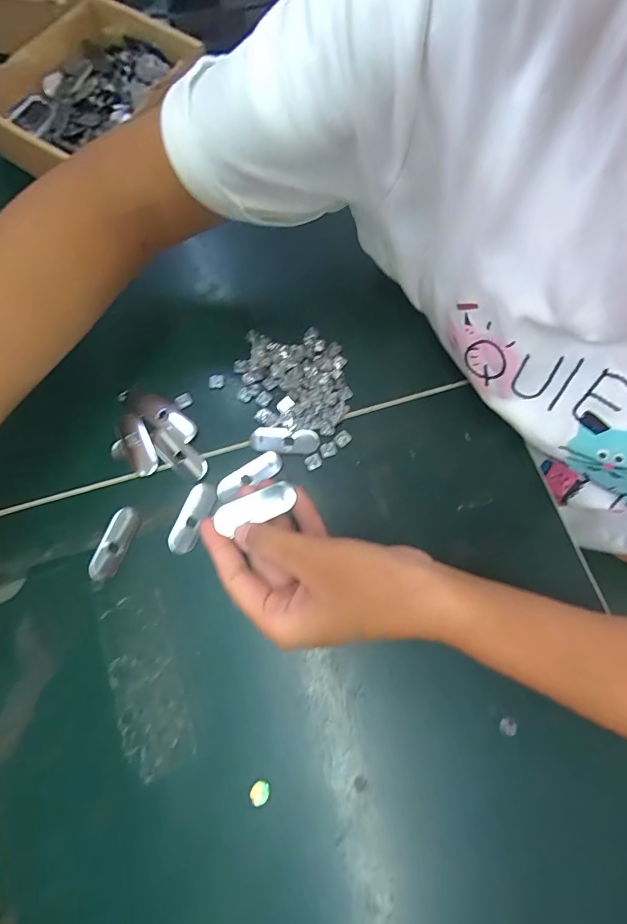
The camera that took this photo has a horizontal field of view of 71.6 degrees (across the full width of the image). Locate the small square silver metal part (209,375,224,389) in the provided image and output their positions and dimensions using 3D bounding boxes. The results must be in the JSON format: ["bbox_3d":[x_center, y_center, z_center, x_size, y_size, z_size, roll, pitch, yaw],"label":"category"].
[{"bbox_3d":[-0.075,-0.063,0.336,0.011,0.004,0.011,-3,73,0],"label":"small square silver metal part"}]

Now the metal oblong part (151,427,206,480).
[{"bbox_3d":[-0.098,-0.007,0.318,0.050,0.004,0.018,41,78,12],"label":"metal oblong part"}]

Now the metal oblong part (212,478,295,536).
[{"bbox_3d":[-0.035,0.027,0.261,0.048,0.004,0.018,-21,74,-7],"label":"metal oblong part"}]

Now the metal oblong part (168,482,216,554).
[{"bbox_3d":[-0.084,0.039,0.303,0.019,0.004,0.051,21,74,7],"label":"metal oblong part"}]

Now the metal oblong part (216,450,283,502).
[{"bbox_3d":[-0.047,0.009,0.313,0.051,0.004,0.017,-31,75,-8],"label":"metal oblong part"}]

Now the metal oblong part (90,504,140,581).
[{"bbox_3d":[-0.137,0.055,0.298,0.020,0.004,0.050,20,74,7],"label":"metal oblong part"}]

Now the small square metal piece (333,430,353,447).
[{"bbox_3d":[0.022,-0.018,0.321,0.013,0.004,0.010,-39,76,-10],"label":"small square metal piece"}]

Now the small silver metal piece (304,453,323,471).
[{"bbox_3d":[0.000,-0.001,0.315,0.012,0.004,0.010,-28,75,-8],"label":"small silver metal piece"}]

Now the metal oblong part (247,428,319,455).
[{"bbox_3d":[-0.022,-0.016,0.322,0.050,0.004,0.019,4,73,2],"label":"metal oblong part"}]

